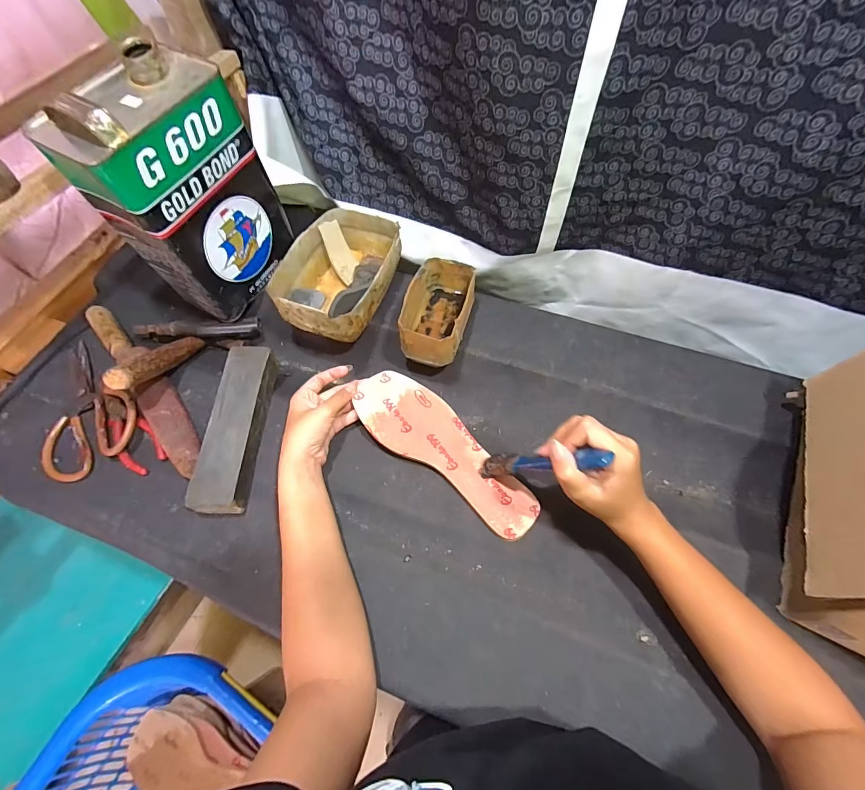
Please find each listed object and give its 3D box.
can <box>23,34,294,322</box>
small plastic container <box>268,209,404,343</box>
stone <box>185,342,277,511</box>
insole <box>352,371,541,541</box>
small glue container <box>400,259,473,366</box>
[{"bbox_3d":[-0.290,-0.234,0.472,0.112,0.237,0.160,21,63,13],"label":"can"},{"bbox_3d":[-0.123,-0.163,0.532,0.130,0.070,0.184,20,62,12],"label":"small plastic container"},{"bbox_3d":[-0.229,0.036,0.459,0.056,0.037,0.201,1,60,1],"label":"stone"},{"bbox_3d":[0.013,0.060,0.437,0.235,0.010,0.080,40,70,13],"label":"insole"},{"bbox_3d":[0.007,-0.104,0.505,0.074,0.064,0.135,16,62,10],"label":"small glue container"}]

